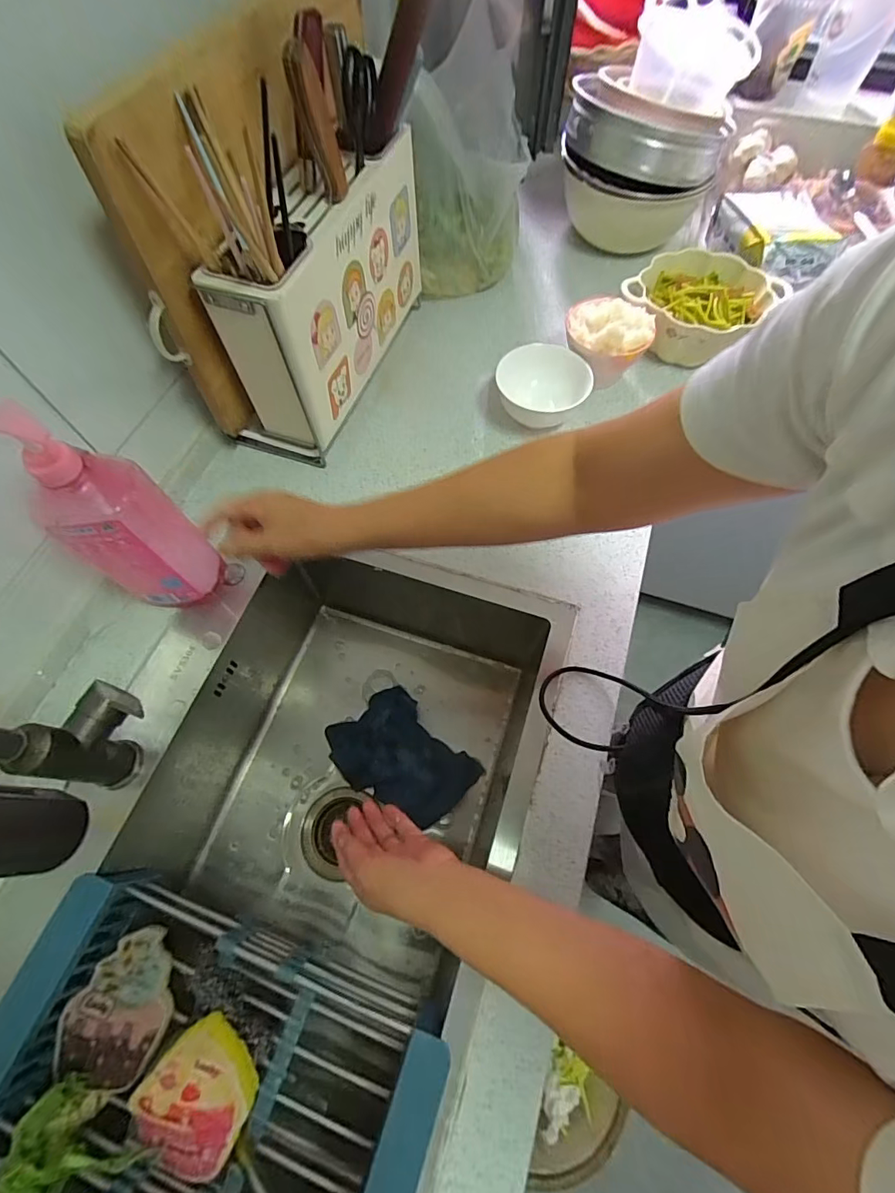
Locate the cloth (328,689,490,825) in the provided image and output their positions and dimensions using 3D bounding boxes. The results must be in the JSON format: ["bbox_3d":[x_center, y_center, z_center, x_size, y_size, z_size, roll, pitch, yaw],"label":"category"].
[{"bbox_3d":[-0.065,0.226,0.671,0.191,0.018,0.137,41,72,17],"label":"cloth"}]

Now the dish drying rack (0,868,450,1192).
[{"bbox_3d":[-0.202,0.426,0.432,0.375,0.096,0.201,18,67,9],"label":"dish drying rack"}]

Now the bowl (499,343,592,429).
[{"bbox_3d":[0.132,-0.284,0.670,0.128,0.082,0.098,5,65,3],"label":"bowl"}]

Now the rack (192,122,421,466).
[{"bbox_3d":[-0.157,-0.388,0.628,0.140,0.241,0.354,14,66,7],"label":"rack"}]

